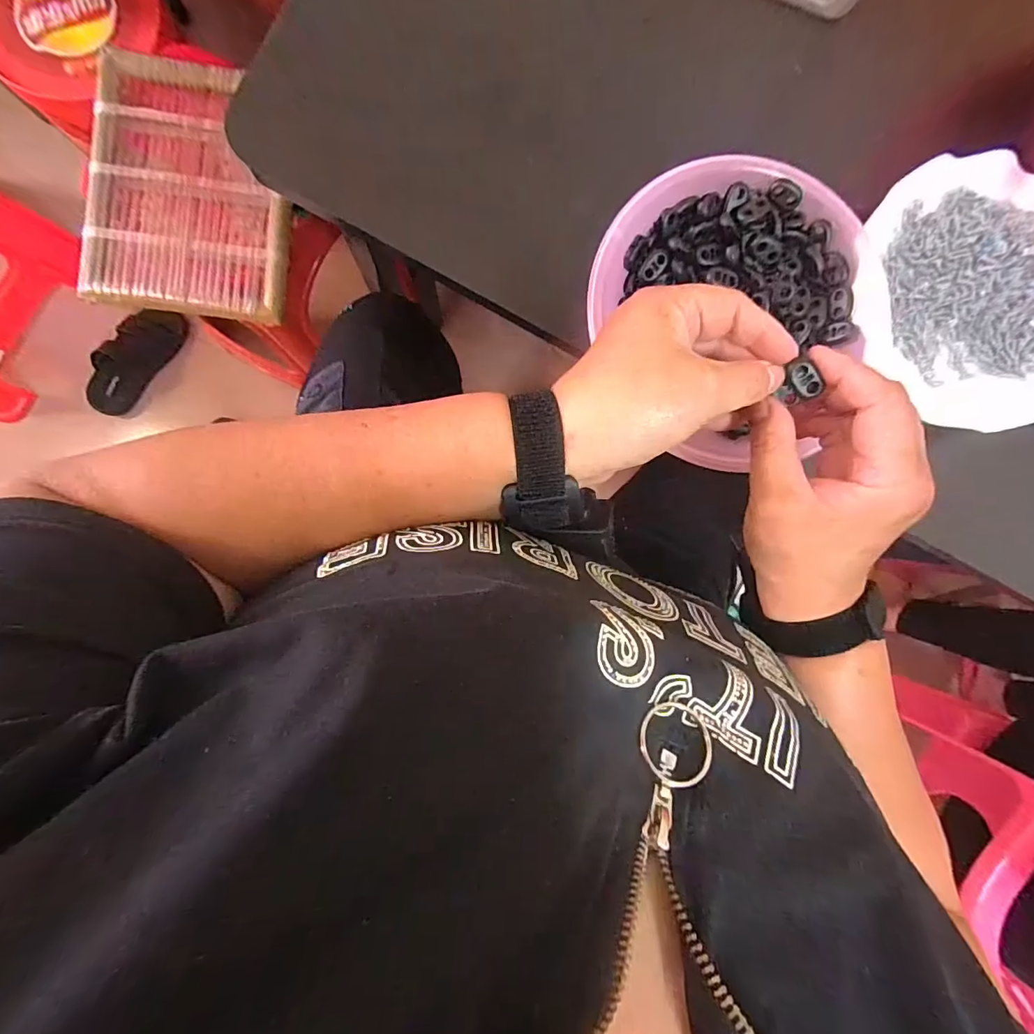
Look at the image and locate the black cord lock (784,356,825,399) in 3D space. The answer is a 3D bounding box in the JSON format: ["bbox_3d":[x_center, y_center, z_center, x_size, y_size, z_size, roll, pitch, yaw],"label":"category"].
[{"bbox_3d":[0.142,-0.068,0.234,0.012,0.008,0.020,-32,93,-4],"label":"black cord lock"}]

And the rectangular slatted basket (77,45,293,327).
[{"bbox_3d":[-0.396,-0.397,0.577,0.227,0.028,0.287,6,90,-5],"label":"rectangular slatted basket"}]

